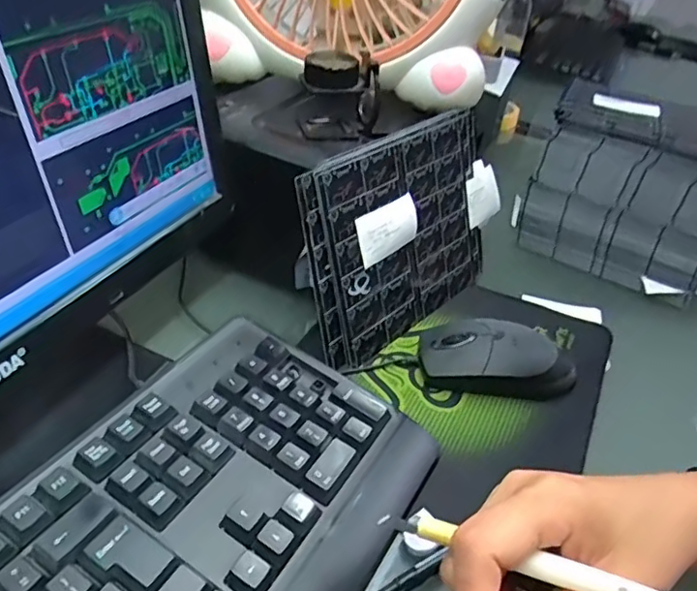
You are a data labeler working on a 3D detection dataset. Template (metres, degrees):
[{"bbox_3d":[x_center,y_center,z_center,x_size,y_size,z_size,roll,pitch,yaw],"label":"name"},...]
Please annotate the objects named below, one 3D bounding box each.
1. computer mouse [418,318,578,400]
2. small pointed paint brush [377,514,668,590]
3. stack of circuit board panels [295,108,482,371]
[{"bbox_3d":[0.107,0.045,0.417,0.113,0.037,0.064,17,38,13],"label":"computer mouse"},{"bbox_3d":[0.085,0.109,0.228,0.152,0.011,0.008,11,36,20],"label":"small pointed paint brush"},{"bbox_3d":[0.046,-0.047,0.446,0.013,0.146,0.205,13,33,40],"label":"stack of circuit board panels"}]

